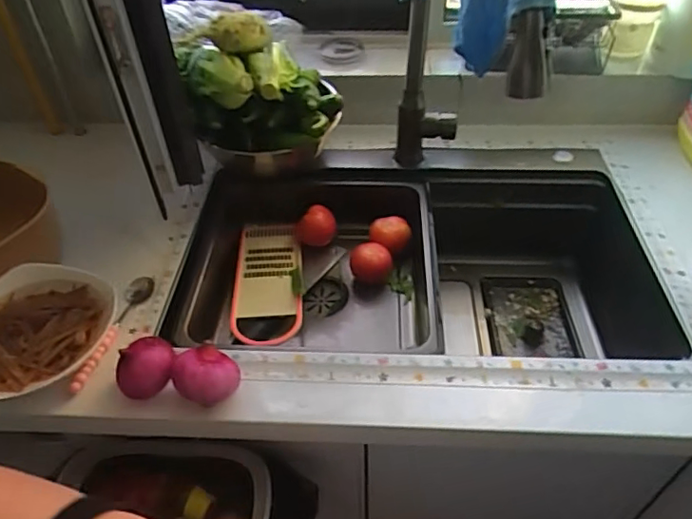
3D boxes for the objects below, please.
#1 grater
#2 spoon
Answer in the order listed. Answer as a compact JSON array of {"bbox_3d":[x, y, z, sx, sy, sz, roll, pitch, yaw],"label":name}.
[{"bbox_3d":[-0.125,0.030,0.861,0.106,0.018,0.260,-9,37,-1],"label":"grater"},{"bbox_3d":[-0.291,0.087,0.671,0.033,0.027,0.168,9,48,14],"label":"spoon"}]

